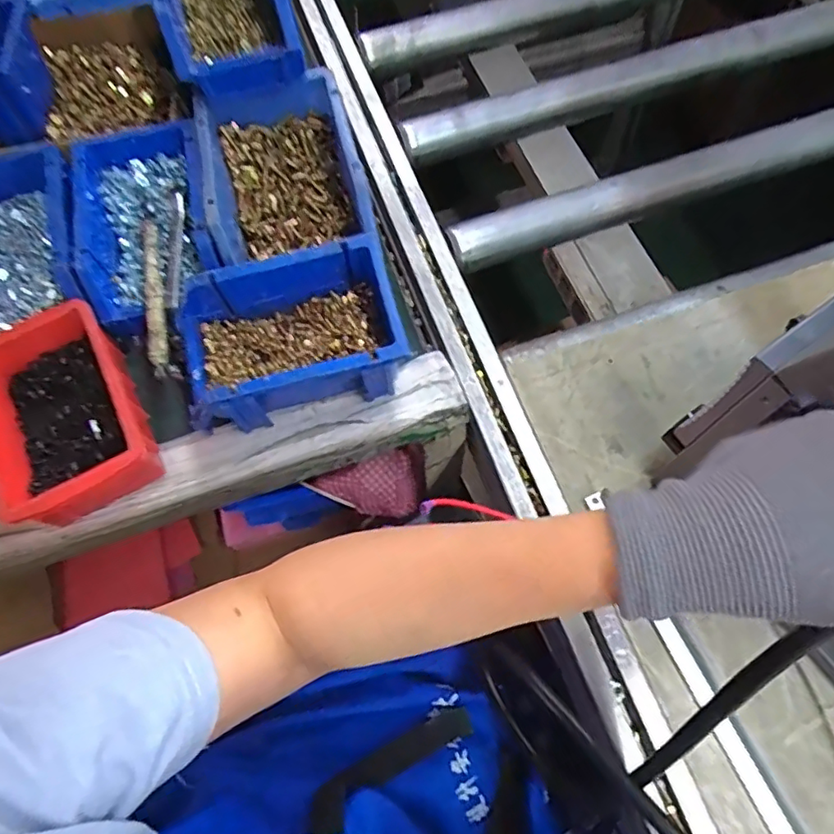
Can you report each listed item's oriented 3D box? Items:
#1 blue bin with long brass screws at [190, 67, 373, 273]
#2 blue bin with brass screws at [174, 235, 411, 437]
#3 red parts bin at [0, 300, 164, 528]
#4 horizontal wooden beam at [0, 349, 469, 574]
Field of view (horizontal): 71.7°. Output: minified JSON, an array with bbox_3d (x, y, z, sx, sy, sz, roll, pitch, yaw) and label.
[{"bbox_3d":[-0.112,-0.200,0.478,0.124,0.069,0.171,-13,68,-4],"label":"blue bin with long brass screws"},{"bbox_3d":[-0.093,-0.056,0.429,0.157,0.072,0.105,-15,68,-5],"label":"blue bin with brass screws"},{"bbox_3d":[-0.258,0.000,0.424,0.106,0.058,0.155,-32,71,-11],"label":"red parts bin"},{"bbox_3d":[-0.169,0.046,0.446,0.428,0.035,0.061,-19,69,-6],"label":"horizontal wooden beam"}]

